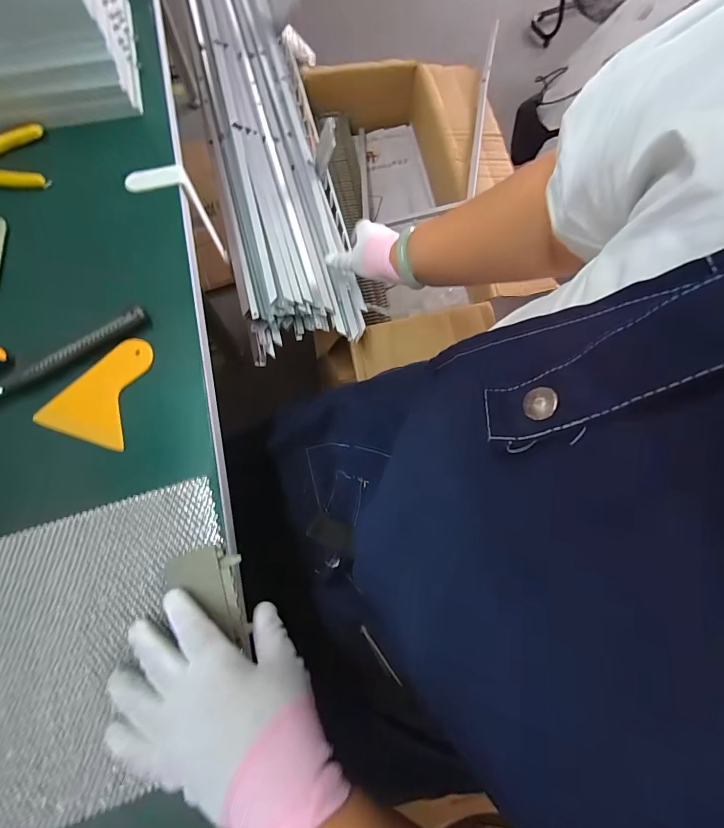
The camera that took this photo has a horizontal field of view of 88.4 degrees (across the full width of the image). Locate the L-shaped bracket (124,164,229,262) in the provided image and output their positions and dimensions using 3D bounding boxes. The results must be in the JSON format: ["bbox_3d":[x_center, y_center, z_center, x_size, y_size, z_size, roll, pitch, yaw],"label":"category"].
[{"bbox_3d":[-0.228,-0.246,0.479,0.068,0.137,0.026,-9,73,-4],"label":"L-shaped bracket"}]

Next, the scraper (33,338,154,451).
[{"bbox_3d":[-0.240,-0.026,0.346,0.077,0.008,0.101,17,73,4],"label":"scraper"}]

